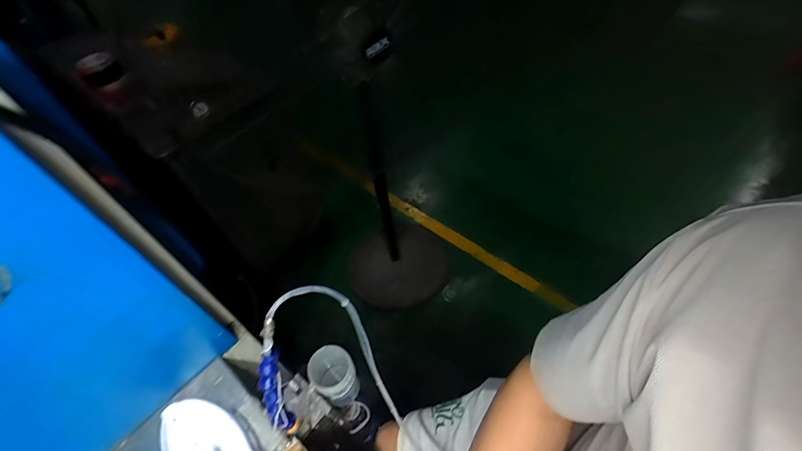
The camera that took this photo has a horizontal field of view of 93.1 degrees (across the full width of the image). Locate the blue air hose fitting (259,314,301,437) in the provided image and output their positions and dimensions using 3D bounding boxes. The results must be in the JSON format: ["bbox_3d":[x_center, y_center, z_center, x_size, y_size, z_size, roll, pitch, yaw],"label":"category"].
[{"bbox_3d":[-0.164,0.207,0.493,0.024,0.192,0.037,1,23,7],"label":"blue air hose fitting"}]

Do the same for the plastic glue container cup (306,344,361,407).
[{"bbox_3d":[-0.113,0.262,0.658,0.067,0.113,0.063,-3,50,4],"label":"plastic glue container cup"}]

